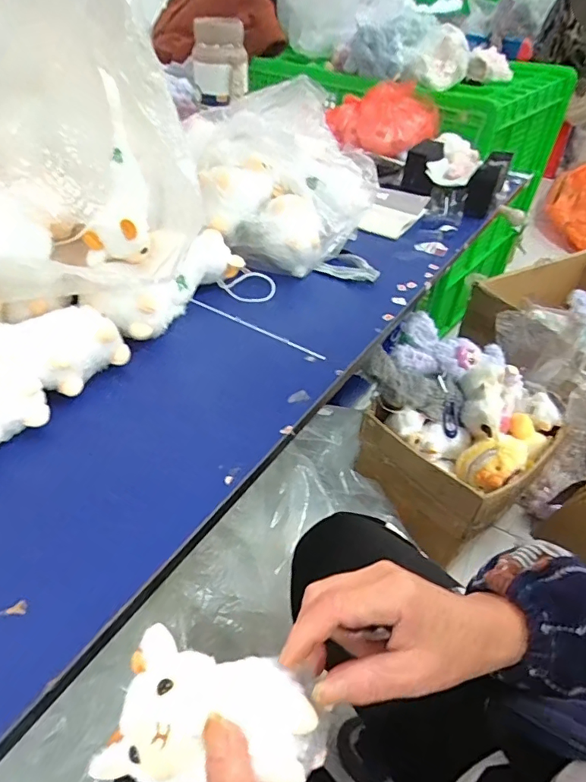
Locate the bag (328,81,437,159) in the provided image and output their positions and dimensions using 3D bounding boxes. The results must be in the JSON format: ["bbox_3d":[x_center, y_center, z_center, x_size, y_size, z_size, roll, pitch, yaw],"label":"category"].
[{"bbox_3d":[0.182,-0.527,0.910,0.204,0.087,0.156,-15,46,-20],"label":"bag"}]

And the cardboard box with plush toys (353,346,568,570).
[{"bbox_3d":[0.303,0.079,0.893,0.298,0.234,0.287,-31,52,-32],"label":"cardboard box with plush toys"}]

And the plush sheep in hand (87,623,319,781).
[{"bbox_3d":[-0.043,0.159,0.235,0.101,0.043,0.062,8,42,4],"label":"plush sheep in hand"}]

